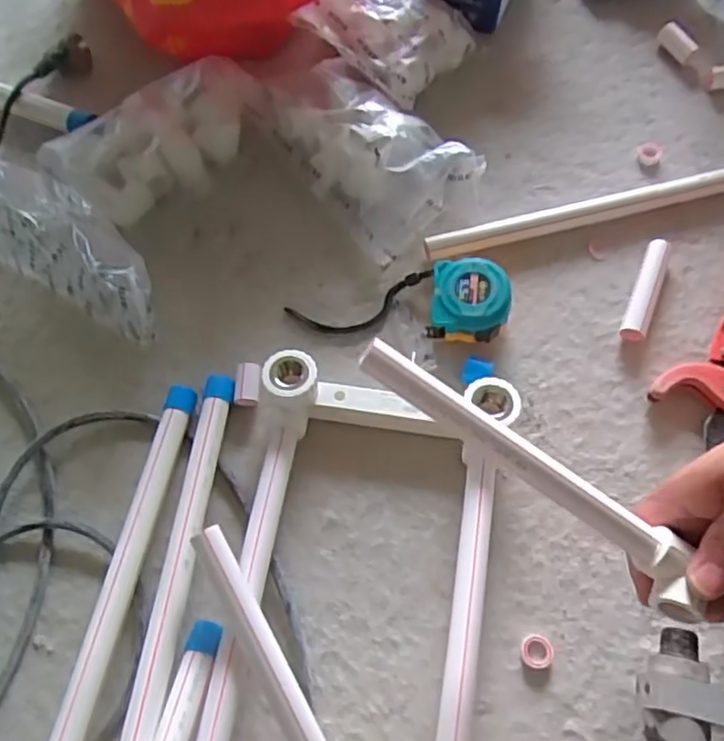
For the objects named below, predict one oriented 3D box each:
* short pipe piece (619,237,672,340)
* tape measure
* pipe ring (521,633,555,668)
[{"bbox_3d":[0.234,-0.067,0.541,0.020,0.022,0.097,20,67,12],"label":"short pipe piece"},{"bbox_3d":[0.088,-0.055,0.538,0.061,0.041,0.059,7,65,6],"label":"tape measure"},{"bbox_3d":[0.118,0.189,0.444,0.021,0.004,0.021,-1,64,3],"label":"pipe ring"}]

